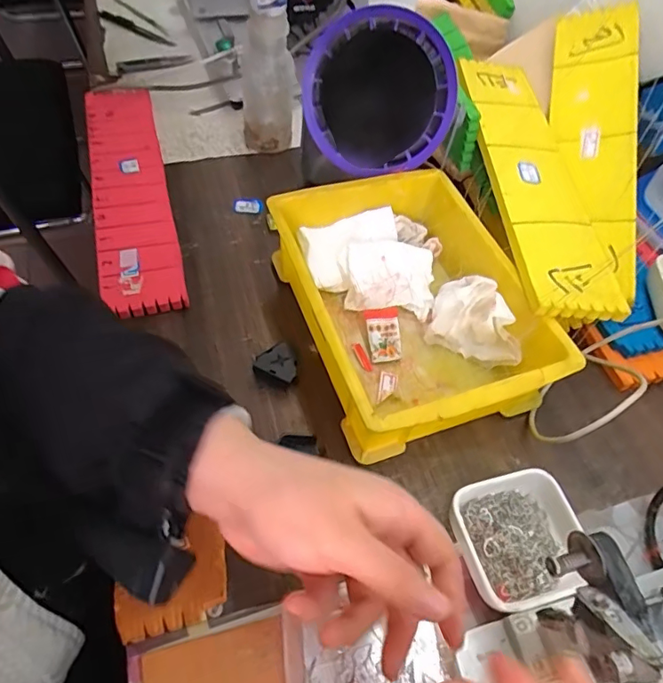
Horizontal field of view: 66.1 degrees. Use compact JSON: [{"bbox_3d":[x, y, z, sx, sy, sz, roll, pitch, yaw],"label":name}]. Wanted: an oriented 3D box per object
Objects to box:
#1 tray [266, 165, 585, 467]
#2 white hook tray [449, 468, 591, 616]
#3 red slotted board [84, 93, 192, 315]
[{"bbox_3d":[0.064,-0.034,0.444,0.173,0.073,0.245,-16,57,-15],"label":"tray"},{"bbox_3d":[0.133,0.137,0.356,0.086,0.031,0.081,-13,57,-14],"label":"white hook tray"},{"bbox_3d":[-0.213,-0.164,0.537,0.074,0.015,0.345,-13,59,-11],"label":"red slotted board"}]

